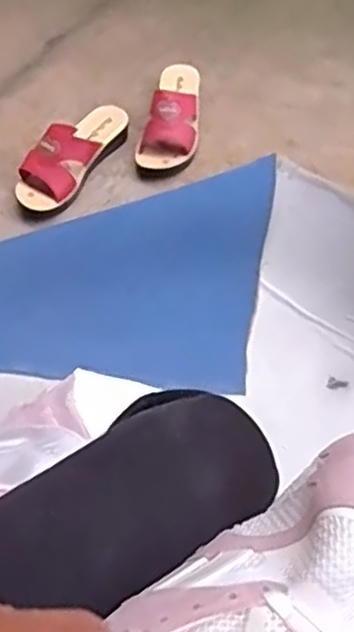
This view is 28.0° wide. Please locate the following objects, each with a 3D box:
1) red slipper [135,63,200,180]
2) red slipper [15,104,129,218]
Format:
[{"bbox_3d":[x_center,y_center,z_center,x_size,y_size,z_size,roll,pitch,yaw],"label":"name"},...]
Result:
[{"bbox_3d":[-0.003,-0.320,1.104,0.085,0.071,0.215,10,57,7],"label":"red slipper"},{"bbox_3d":[-0.157,-0.243,1.061,0.081,0.071,0.220,26,60,16],"label":"red slipper"}]

